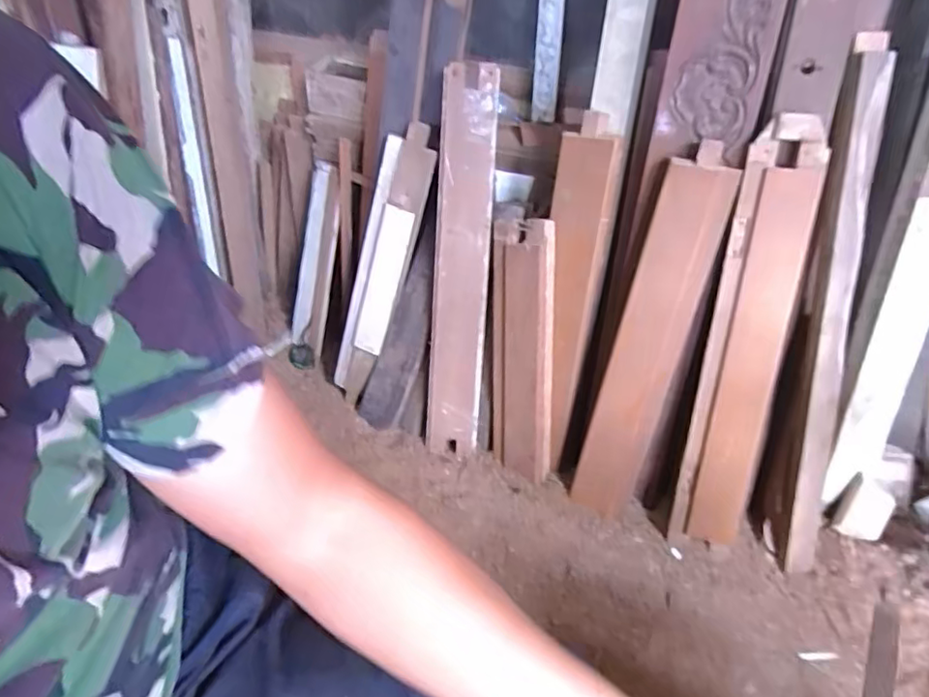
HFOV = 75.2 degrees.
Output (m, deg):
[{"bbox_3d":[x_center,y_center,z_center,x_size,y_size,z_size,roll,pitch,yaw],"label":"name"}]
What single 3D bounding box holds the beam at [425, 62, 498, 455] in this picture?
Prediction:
[{"bbox_3d":[-0.010,-0.193,1.488,0.136,0.924,0.068,4,12,3],"label":"beam"}]

